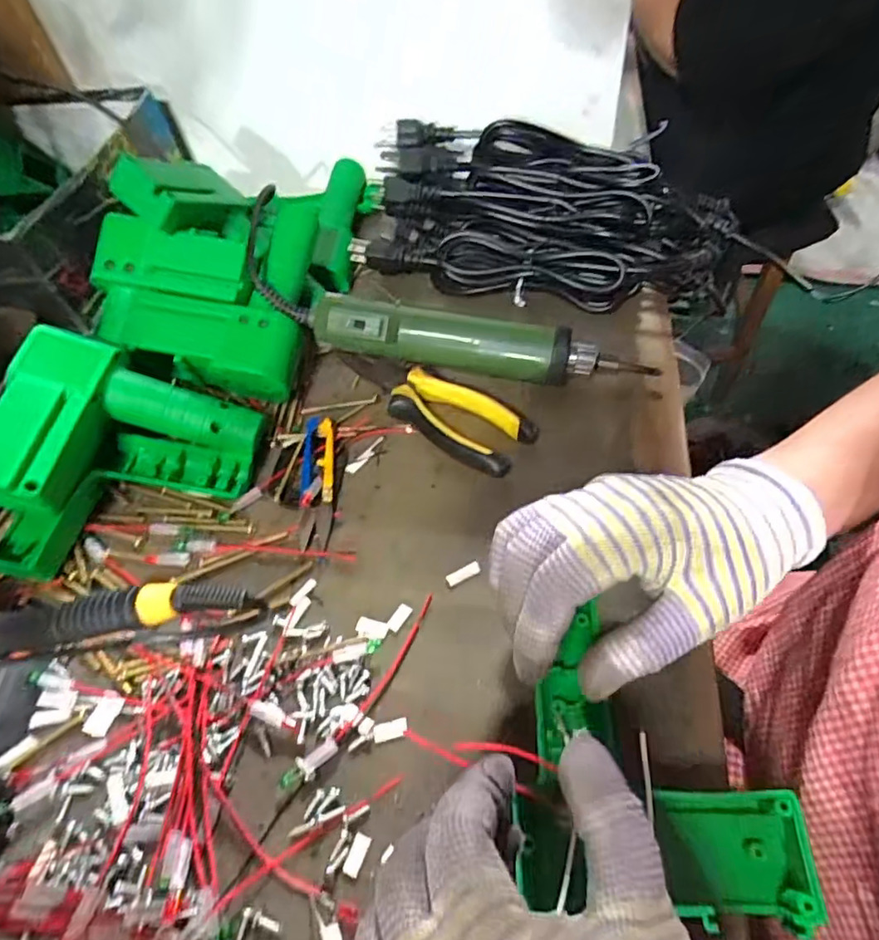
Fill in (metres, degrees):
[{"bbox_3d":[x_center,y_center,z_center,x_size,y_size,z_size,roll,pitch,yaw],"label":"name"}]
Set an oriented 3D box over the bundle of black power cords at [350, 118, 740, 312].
[{"bbox_3d":[0.090,-0.220,0.494,0.314,0.084,0.150,9,56,12],"label":"bundle of black power cords"}]

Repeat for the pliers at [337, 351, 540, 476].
[{"bbox_3d":[-0.008,-0.052,0.412,0.155,0.021,0.049,31,63,25],"label":"pliers"}]

